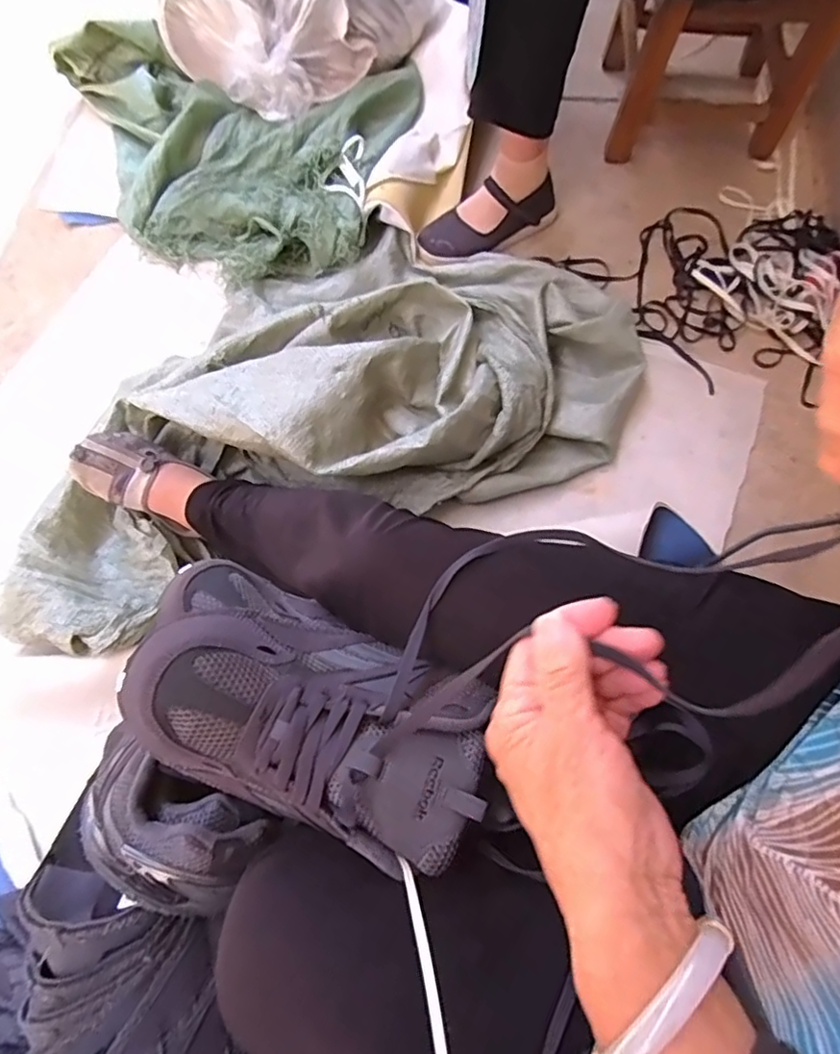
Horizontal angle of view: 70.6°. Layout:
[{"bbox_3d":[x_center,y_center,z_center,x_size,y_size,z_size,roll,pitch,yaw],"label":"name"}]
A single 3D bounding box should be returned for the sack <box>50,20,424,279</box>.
[{"bbox_3d":[-0.349,-0.620,0.987,0.616,0.108,0.475,9,70,3],"label":"sack"}]

